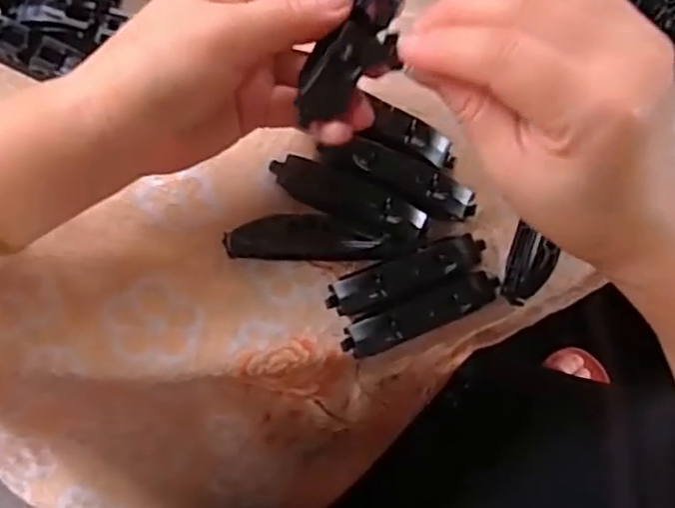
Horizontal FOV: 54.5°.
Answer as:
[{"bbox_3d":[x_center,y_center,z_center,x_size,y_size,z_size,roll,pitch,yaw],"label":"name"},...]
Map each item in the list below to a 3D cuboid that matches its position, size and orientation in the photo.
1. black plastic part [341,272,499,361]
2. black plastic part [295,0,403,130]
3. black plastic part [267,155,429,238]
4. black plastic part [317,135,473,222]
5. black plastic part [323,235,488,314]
[{"bbox_3d":[0.041,0.028,0.314,0.080,0.015,0.016,-23,86,-6],"label":"black plastic part"},{"bbox_3d":[0.012,-0.084,0.255,0.027,0.012,0.074,28,90,-1],"label":"black plastic part"},{"bbox_3d":[0.006,-0.027,0.316,0.079,0.012,0.022,24,83,-2],"label":"black plastic part"},{"bbox_3d":[0.031,-0.038,0.318,0.078,0.011,0.022,24,83,-2],"label":"black plastic part"},{"bbox_3d":[0.035,0.009,0.314,0.080,0.017,0.019,-20,86,-6],"label":"black plastic part"}]

